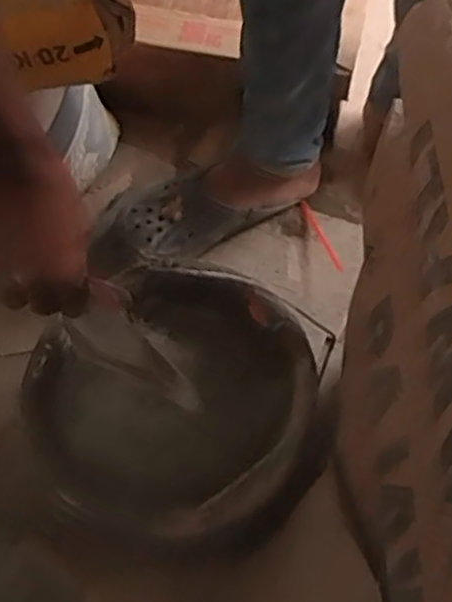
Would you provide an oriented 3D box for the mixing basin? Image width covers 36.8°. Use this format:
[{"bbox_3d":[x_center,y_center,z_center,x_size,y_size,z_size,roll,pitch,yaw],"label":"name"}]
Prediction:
[{"bbox_3d":[-0.049,0.096,0.631,0.252,0.073,0.239,-1,64,1],"label":"mixing basin"}]

